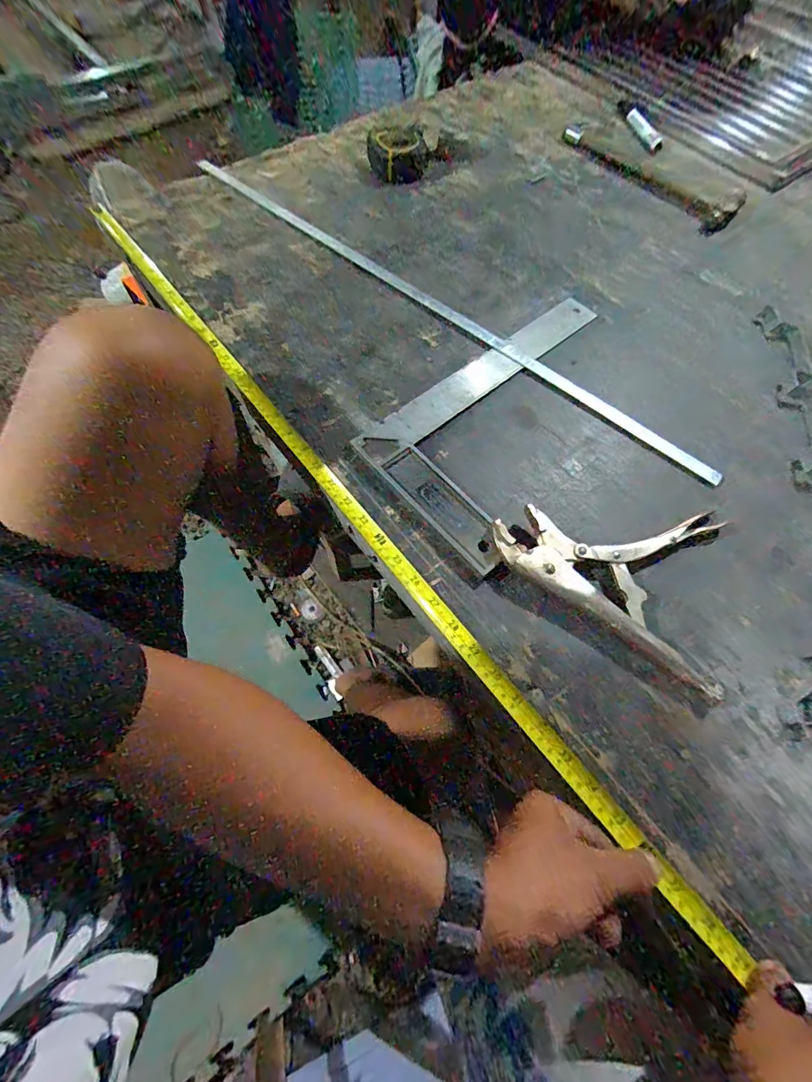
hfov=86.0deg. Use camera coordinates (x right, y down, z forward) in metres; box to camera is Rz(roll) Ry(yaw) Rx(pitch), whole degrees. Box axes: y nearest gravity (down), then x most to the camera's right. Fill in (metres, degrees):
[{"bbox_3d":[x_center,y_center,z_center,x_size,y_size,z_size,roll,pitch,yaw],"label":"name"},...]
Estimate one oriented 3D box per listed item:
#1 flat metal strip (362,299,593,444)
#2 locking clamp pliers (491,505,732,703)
[{"bbox_3d":[0.094,-0.187,0.474,0.310,0.005,0.041,-38,75,-19],"label":"flat metal strip"},{"bbox_3d":[0.170,0.033,0.378,0.193,0.023,0.157,12,68,4],"label":"locking clamp pliers"}]

